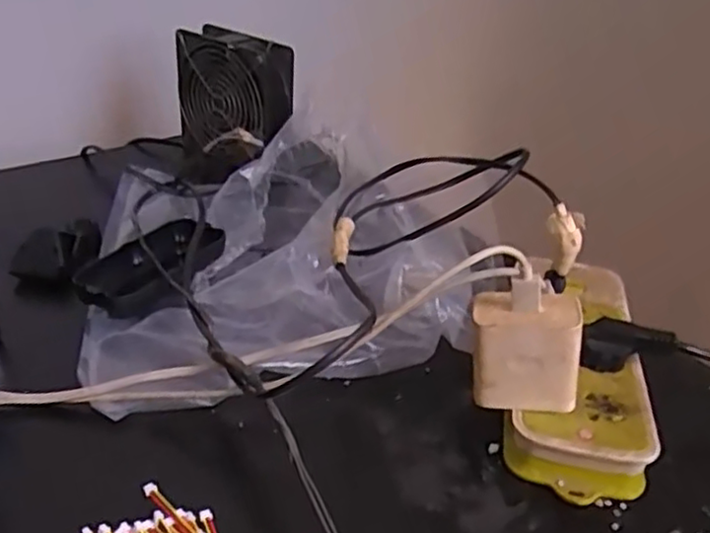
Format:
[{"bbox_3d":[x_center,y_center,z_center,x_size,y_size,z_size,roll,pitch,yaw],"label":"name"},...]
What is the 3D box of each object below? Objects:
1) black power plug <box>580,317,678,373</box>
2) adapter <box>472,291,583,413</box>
[{"bbox_3d":[0.158,0.046,0.404,0.053,0.024,0.023,-1,31,-8],"label":"black power plug"},{"bbox_3d":[0.089,0.046,0.359,0.056,0.060,0.029,8,31,8],"label":"adapter"}]

